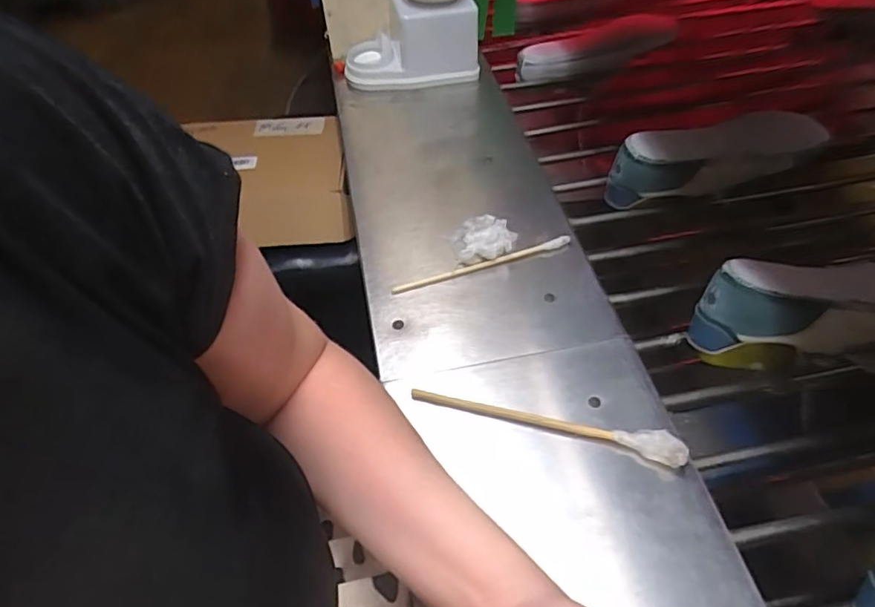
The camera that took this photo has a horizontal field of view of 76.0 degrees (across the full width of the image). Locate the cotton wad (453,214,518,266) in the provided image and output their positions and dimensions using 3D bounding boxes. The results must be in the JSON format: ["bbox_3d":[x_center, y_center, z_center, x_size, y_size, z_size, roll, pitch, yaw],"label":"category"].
[{"bbox_3d":[0.051,-0.069,0.593,0.068,0.038,0.051,-5,51,-2],"label":"cotton wad"}]

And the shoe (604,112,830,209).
[{"bbox_3d":[0.341,-0.175,0.700,0.254,0.079,0.077,-10,51,-5],"label":"shoe"}]

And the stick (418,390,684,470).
[{"bbox_3d":[0.088,0.096,0.466,0.224,0.025,0.021,12,52,12],"label":"stick"}]

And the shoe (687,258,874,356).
[{"bbox_3d":[0.368,0.010,0.537,0.238,0.101,0.086,-7,51,-3],"label":"shoe"}]

